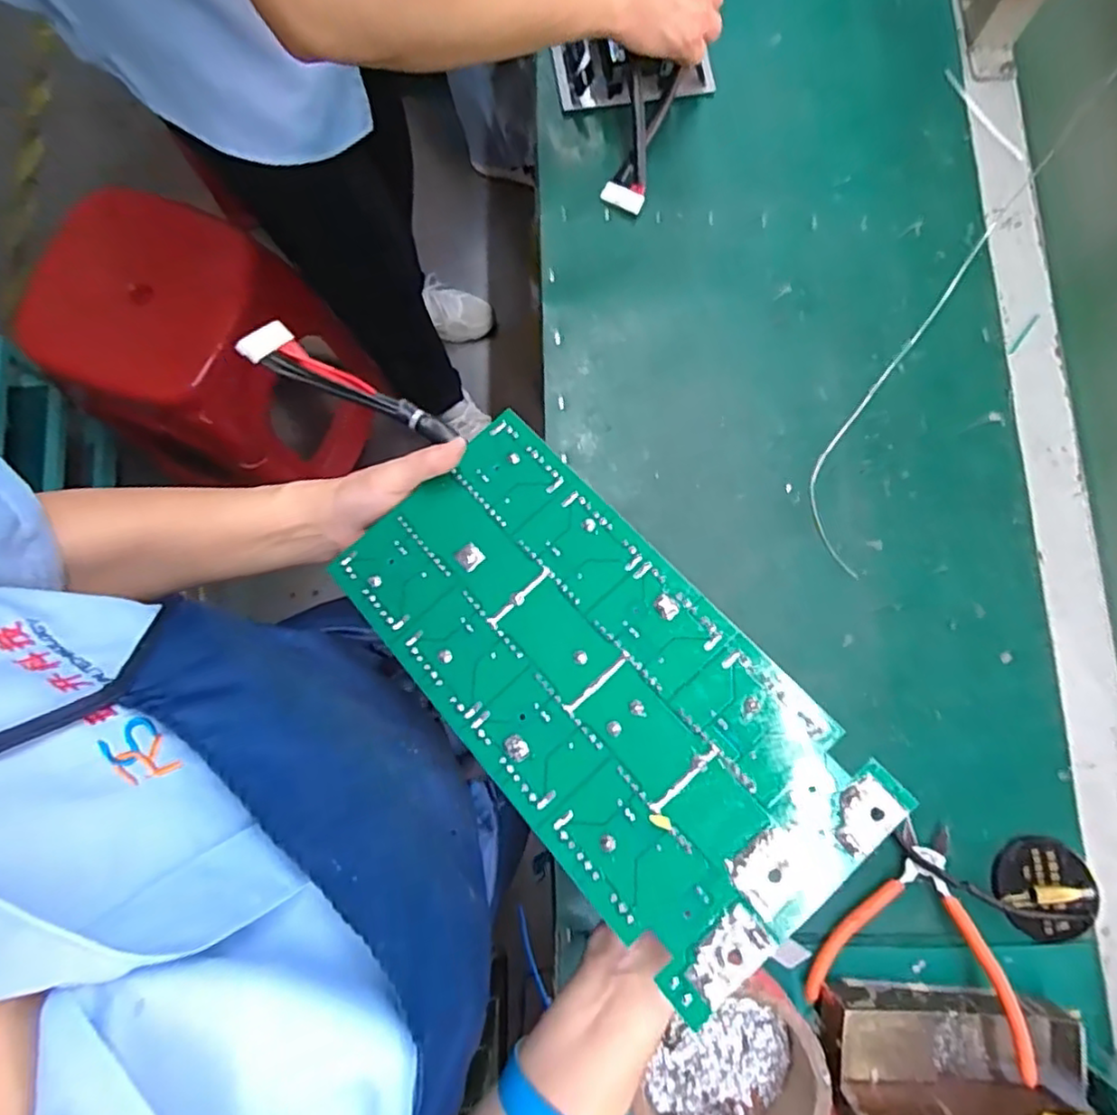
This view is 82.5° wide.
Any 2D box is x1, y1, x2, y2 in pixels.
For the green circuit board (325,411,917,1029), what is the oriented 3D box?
[{"bbox_3d":[0.015,0.060,0.323,0.133,0.006,0.279,-42,71,-7],"label":"green circuit board"}]

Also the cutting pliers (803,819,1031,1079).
[{"bbox_3d":[0.253,0.256,0.441,0.130,0.021,0.131,13,68,19],"label":"cutting pliers"}]

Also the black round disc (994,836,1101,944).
[{"bbox_3d":[0.352,0.239,0.457,0.066,0.015,0.069,0,80,0],"label":"black round disc"}]

